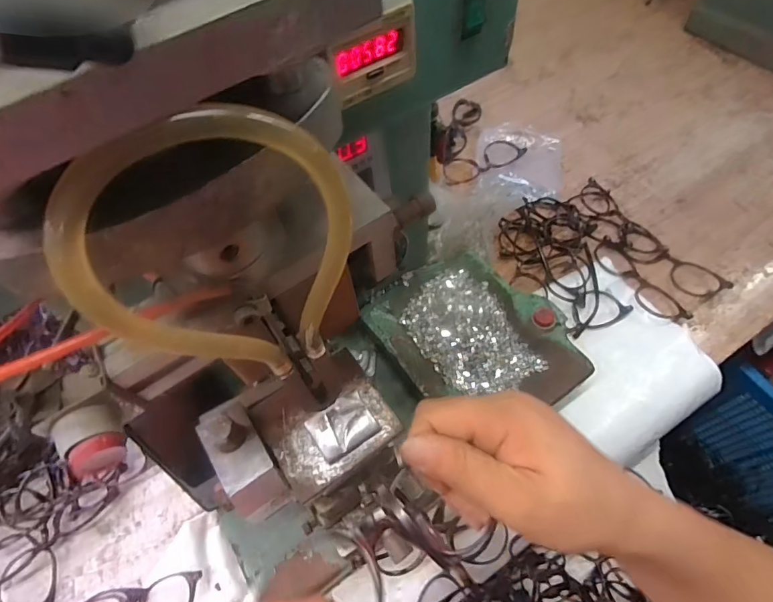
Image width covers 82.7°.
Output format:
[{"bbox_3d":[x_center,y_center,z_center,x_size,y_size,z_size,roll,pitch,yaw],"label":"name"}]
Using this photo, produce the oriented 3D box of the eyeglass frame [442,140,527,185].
[{"bbox_3d":[0.163,-0.243,0.752,0.168,0.018,0.067,-33,63,-15],"label":"eyeglass frame"}]

